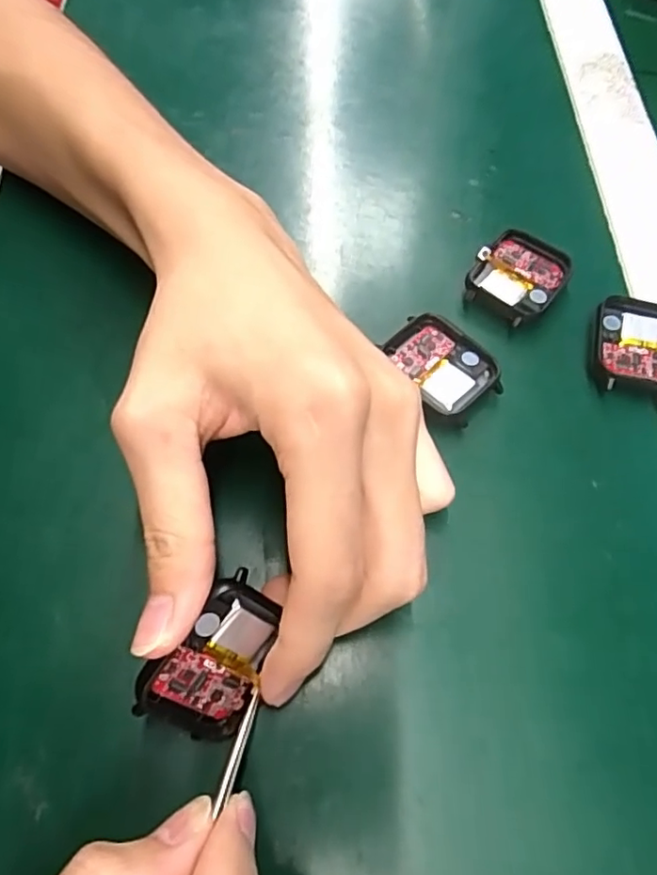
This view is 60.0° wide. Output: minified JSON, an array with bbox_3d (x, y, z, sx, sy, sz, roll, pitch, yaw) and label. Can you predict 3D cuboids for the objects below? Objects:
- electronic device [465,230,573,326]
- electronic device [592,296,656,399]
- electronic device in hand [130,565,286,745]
[{"bbox_3d":[0.083,-0.070,0.252,0.036,0.011,0.043,32,68,15],"label":"electronic device"},{"bbox_3d":[0.130,-0.037,0.237,0.037,0.009,0.044,14,64,7],"label":"electronic device"},{"bbox_3d":[-0.034,0.065,0.173,0.046,0.036,0.013,-52,32,-9],"label":"electronic device in hand"}]

